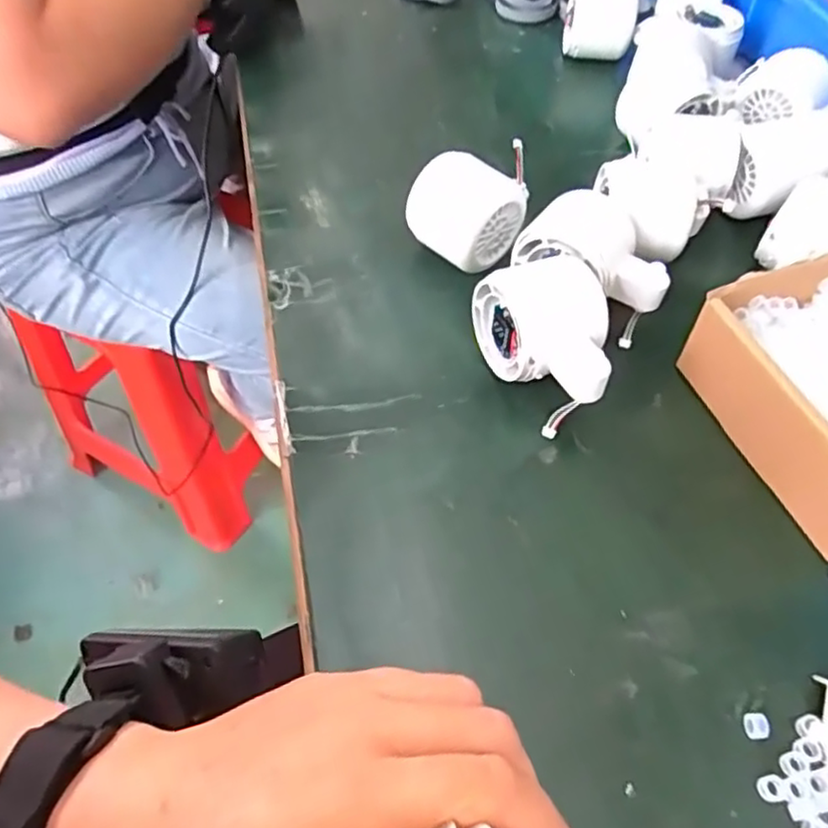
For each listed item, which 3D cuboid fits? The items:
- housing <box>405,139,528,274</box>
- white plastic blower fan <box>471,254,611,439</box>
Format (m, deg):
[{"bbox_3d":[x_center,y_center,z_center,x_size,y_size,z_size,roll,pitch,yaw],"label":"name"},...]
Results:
[{"bbox_3d":[0.033,-0.125,0.405,0.056,0.054,0.057,-38,63,-25],"label":"housing"},{"bbox_3d":[0.072,-0.036,0.348,0.057,0.057,0.078,-16,56,-12],"label":"white plastic blower fan"}]

